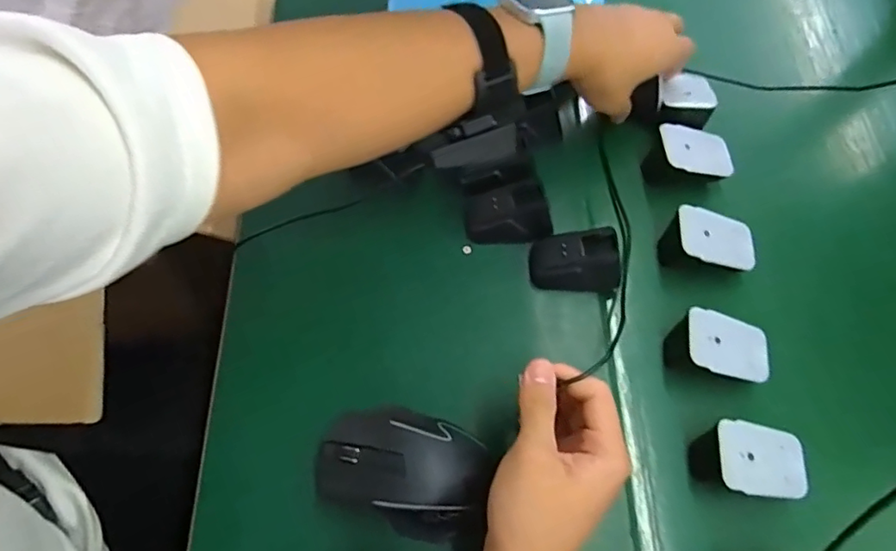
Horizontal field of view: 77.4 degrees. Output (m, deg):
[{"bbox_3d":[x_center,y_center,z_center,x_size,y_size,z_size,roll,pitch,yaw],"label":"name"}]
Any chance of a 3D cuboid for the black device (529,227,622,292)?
[{"bbox_3d":[0.100,-0.012,0.442,0.066,0.045,0.043,3,64,0],"label":"black device"}]

